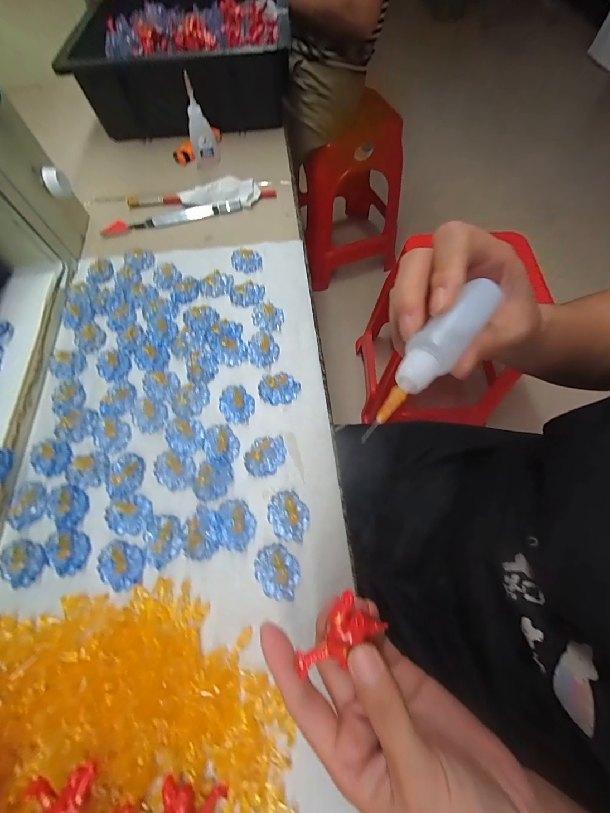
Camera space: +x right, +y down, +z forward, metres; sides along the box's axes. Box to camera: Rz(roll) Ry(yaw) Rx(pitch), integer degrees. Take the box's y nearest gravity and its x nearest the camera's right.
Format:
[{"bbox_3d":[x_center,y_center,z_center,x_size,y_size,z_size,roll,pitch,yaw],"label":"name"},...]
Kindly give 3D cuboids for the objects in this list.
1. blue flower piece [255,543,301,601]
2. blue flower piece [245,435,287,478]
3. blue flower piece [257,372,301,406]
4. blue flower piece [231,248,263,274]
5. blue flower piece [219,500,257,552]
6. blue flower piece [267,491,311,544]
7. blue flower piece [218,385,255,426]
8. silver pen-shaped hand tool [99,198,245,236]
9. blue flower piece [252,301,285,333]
[{"bbox_3d":[-0.020,0.122,0.229,0.030,0.010,0.038,-33,69,-14],"label":"blue flower piece"},{"bbox_3d":[-0.034,0.041,0.267,0.030,0.009,0.038,39,71,17],"label":"blue flower piece"},{"bbox_3d":[-0.024,-0.018,0.293,0.038,0.008,0.030,-8,65,-3],"label":"blue flower piece"},{"bbox_3d":[-0.069,-0.172,0.370,0.038,0.006,0.032,14,76,4],"label":"blue flower piece"},{"bbox_3d":[-0.053,0.092,0.242,0.026,0.011,0.036,-9,65,-4],"label":"blue flower piece"},{"bbox_3d":[-0.013,0.087,0.247,0.030,0.006,0.038,-28,68,-12],"label":"blue flower piece"},{"bbox_3d":[-0.063,-0.002,0.288,0.029,0.007,0.037,-37,70,-15],"label":"blue flower piece"},{"bbox_3d":[-0.171,-0.246,0.404,0.175,0.016,0.019,-11,65,-5],"label":"silver pen-shaped hand tool"},{"bbox_3d":[-0.039,-0.094,0.327,0.033,0.007,0.037,-7,65,-3],"label":"blue flower piece"}]

